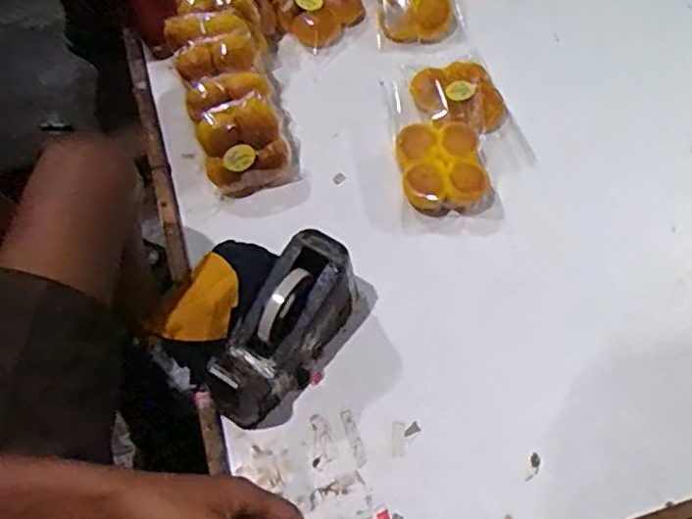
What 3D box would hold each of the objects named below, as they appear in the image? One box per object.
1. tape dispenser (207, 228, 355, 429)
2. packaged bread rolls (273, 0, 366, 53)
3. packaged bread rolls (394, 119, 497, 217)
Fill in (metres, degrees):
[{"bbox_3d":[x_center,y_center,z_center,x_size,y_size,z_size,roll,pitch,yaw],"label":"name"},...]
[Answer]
[{"bbox_3d":[-0.068,0.074,0.663,0.091,0.103,0.203,31,68,15],"label":"tape dispenser"},{"bbox_3d":[-0.041,-0.369,0.902,0.110,0.027,0.112,45,78,-2],"label":"packaged bread rolls"},{"bbox_3d":[0.123,-0.115,0.780,0.110,0.043,0.121,-6,63,-2],"label":"packaged bread rolls"}]

